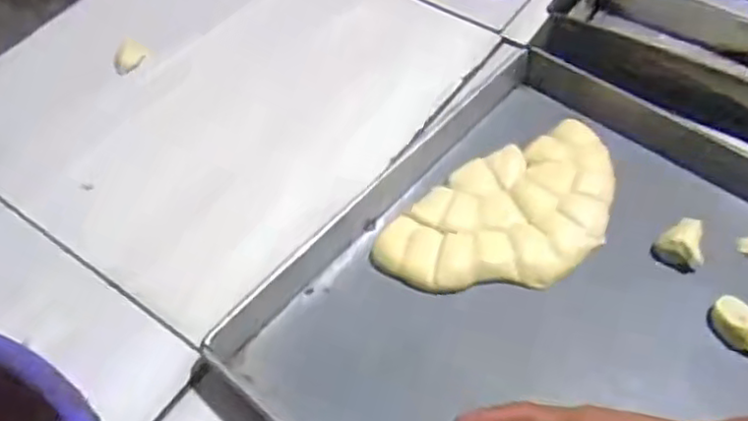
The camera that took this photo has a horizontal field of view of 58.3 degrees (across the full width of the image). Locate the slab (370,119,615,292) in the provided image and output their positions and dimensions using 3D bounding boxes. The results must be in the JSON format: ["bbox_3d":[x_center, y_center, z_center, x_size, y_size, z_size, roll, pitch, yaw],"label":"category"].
[{"bbox_3d":[0.133,0.005,0.640,0.250,0.022,0.139,-34,58,-18],"label":"slab"}]

